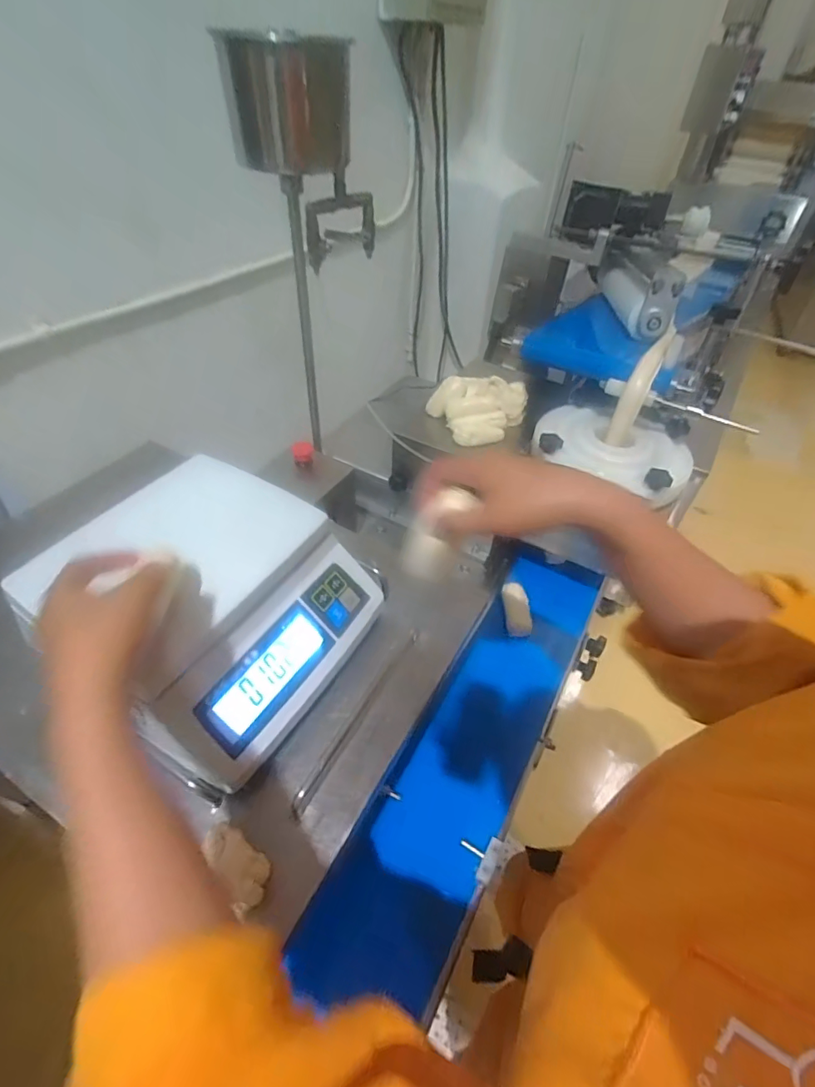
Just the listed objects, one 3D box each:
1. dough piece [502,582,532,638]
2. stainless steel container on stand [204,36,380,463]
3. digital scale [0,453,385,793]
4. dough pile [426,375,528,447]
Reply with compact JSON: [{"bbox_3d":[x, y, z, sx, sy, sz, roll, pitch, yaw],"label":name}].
[{"bbox_3d":[0.185,0.110,0.828,0.043,0.025,0.090,1,46,-2],"label":"dough piece"},{"bbox_3d":[-0.127,-0.373,0.695,0.154,0.479,0.104,1,46,-2],"label":"stainless steel container on stand"},{"bbox_3d":[-0.186,0.053,0.492,0.252,0.130,0.253,24,50,19],"label":"digital scale"},{"bbox_3d":[0.137,-0.260,0.896,0.160,0.074,0.142,-17,49,-19],"label":"dough pile"}]

